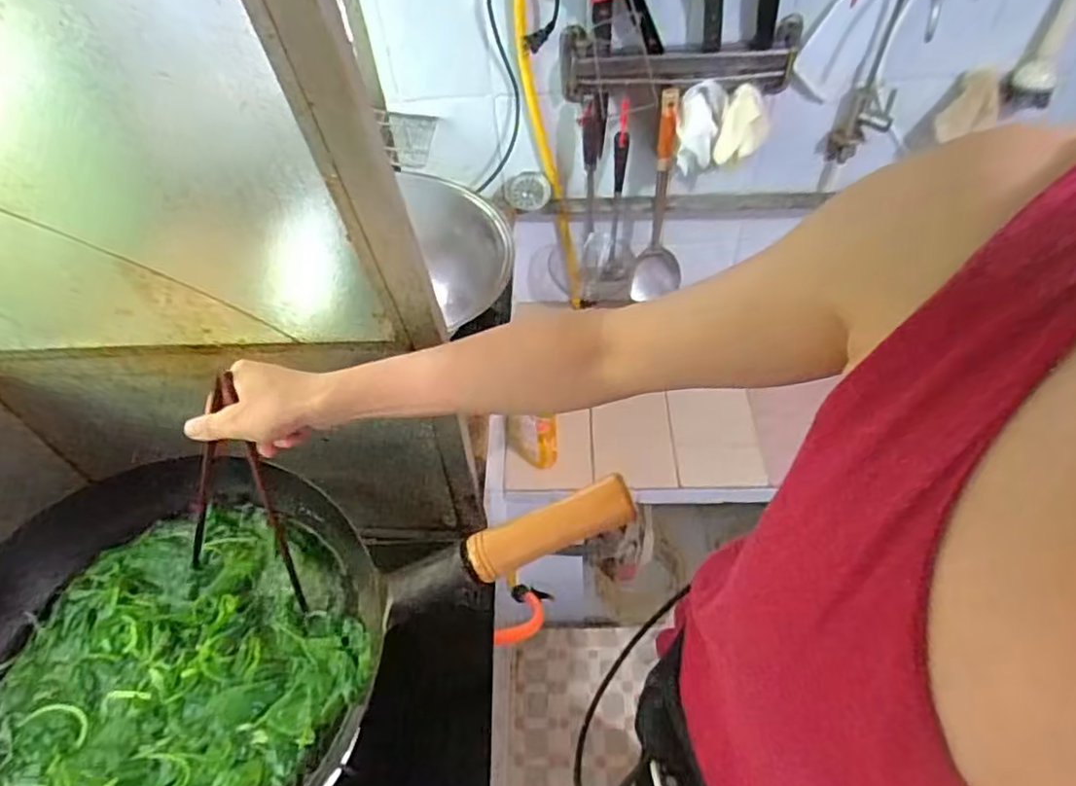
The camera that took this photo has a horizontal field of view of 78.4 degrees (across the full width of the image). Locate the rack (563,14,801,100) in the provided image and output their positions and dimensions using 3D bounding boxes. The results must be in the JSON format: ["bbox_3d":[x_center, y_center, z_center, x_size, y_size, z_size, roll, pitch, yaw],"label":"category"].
[{"bbox_3d":[0.201,-0.480,0.957,0.334,0.099,0.037,2,51,5],"label":"rack"}]

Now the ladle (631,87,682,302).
[{"bbox_3d":[0.209,-0.314,1.098,0.070,0.364,0.076,26,57,22],"label":"ladle"}]

